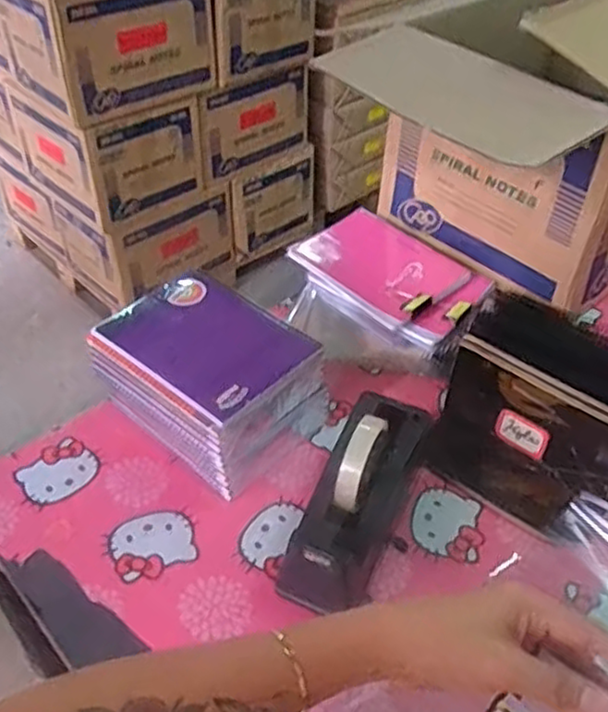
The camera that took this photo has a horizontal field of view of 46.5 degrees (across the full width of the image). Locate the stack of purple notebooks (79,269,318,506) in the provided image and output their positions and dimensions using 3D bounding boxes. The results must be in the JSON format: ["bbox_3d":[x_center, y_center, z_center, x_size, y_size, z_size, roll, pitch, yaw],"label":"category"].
[{"bbox_3d":[-0.112,0.025,0.780,0.219,0.127,0.163,30,49,28],"label":"stack of purple notebooks"}]

